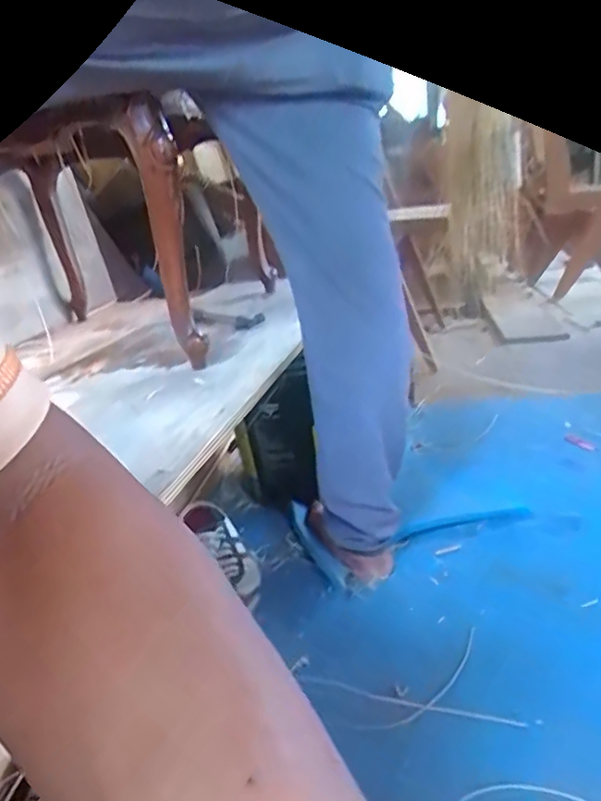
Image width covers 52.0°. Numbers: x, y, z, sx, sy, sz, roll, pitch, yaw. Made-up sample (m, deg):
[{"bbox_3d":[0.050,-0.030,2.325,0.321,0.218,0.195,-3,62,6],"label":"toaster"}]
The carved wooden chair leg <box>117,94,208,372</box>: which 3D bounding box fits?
[{"bbox_3d":[-0.171,-0.201,0.794,0.065,0.318,0.076,-7,17,-3],"label":"carved wooden chair leg"}]

